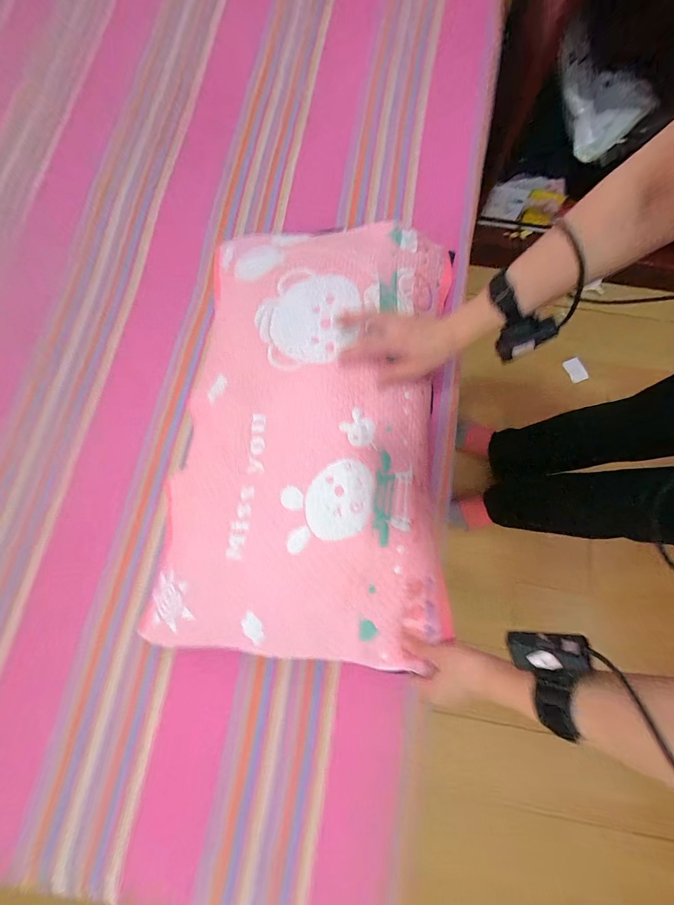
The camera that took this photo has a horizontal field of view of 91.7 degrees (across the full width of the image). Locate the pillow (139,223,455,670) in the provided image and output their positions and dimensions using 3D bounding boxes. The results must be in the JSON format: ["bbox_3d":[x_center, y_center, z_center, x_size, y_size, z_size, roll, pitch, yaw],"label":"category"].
[{"bbox_3d":[-0.041,-0.065,0.514,0.419,0.077,0.714,4,79,2],"label":"pillow"}]

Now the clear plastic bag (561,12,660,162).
[{"bbox_3d":[0.662,-0.917,0.846,0.377,0.154,0.085,4,77,-31],"label":"clear plastic bag"}]

